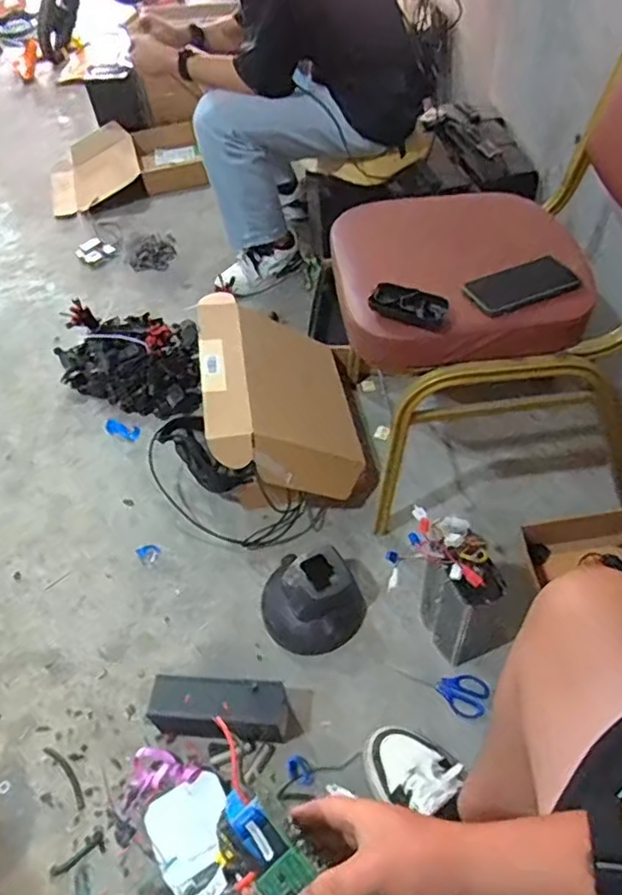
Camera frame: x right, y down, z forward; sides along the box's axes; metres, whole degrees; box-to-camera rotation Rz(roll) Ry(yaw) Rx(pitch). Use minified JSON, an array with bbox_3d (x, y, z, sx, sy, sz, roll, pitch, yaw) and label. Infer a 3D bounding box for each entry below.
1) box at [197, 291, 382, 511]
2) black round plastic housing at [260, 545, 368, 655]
[{"bbox_3d":[-0.047,-0.083,1.281,0.312,0.266,0.422,-7,50,-3],"label":"box"},{"bbox_3d":[0.001,0.265,1.079,0.175,0.107,0.156,28,56,24],"label":"black round plastic housing"}]

